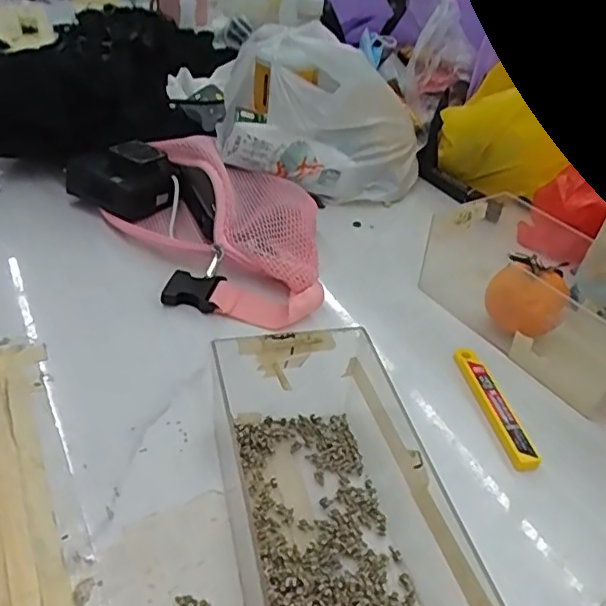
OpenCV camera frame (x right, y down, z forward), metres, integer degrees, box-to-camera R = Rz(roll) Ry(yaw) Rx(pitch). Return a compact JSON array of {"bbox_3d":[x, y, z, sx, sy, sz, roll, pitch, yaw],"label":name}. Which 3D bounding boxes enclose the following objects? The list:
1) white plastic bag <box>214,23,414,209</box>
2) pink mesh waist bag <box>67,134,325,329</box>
[{"bbox_3d":[0.020,-0.204,0.638,0.205,0.127,0.161,2,37,-6],"label":"white plastic bag"},{"bbox_3d":[-0.075,-0.074,0.523,0.167,0.059,0.256,-19,44,-30],"label":"pink mesh waist bag"}]

